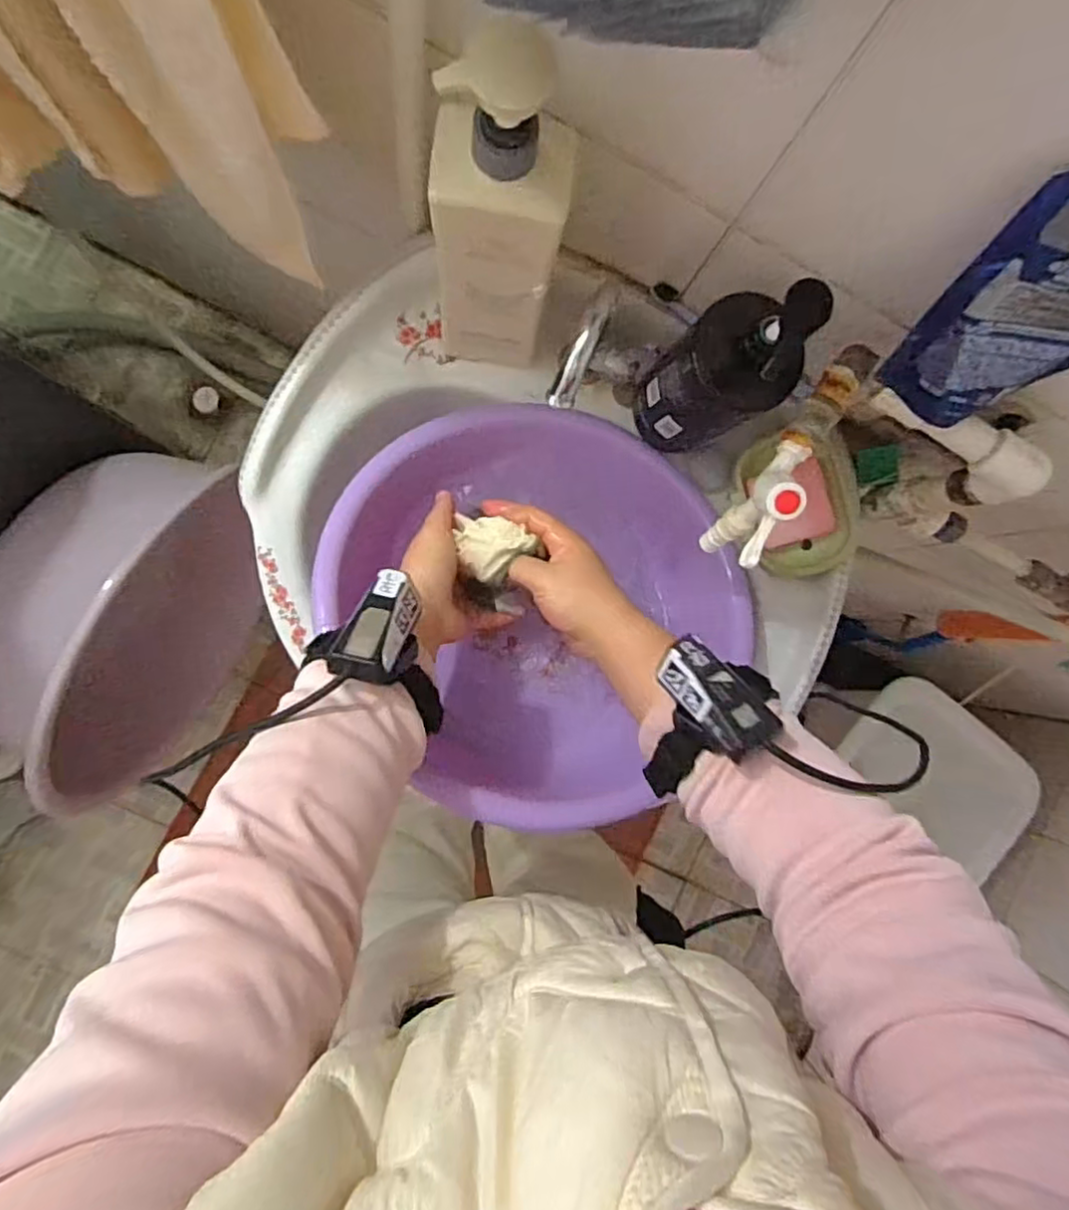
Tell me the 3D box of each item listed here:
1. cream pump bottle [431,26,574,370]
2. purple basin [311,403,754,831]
[{"bbox_3d":[-0.024,-0.230,0.426,0.079,0.246,0.067,1,90,-7],"label":"cream pump bottle"},{"bbox_3d":[-0.011,0.000,0.564,0.312,0.116,0.285,0,90,-7],"label":"purple basin"}]

